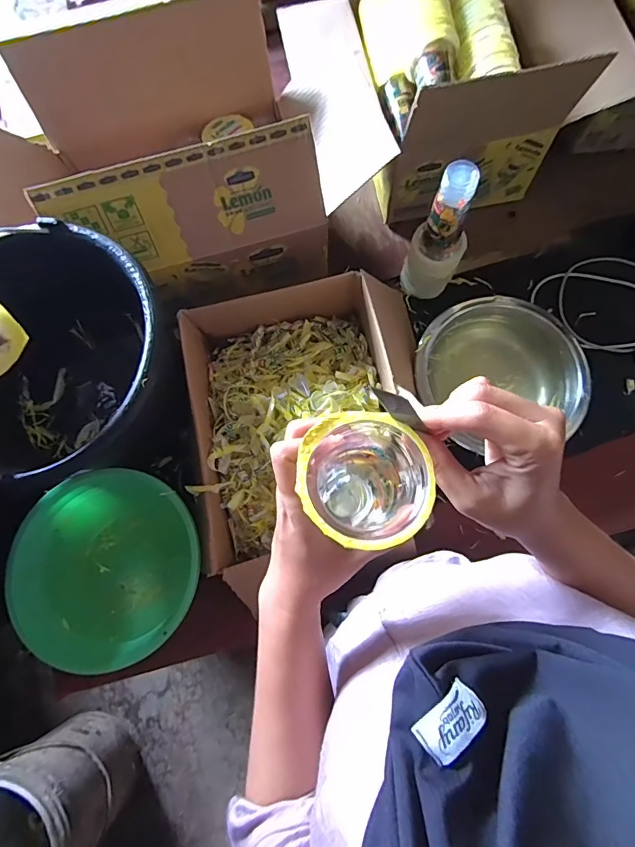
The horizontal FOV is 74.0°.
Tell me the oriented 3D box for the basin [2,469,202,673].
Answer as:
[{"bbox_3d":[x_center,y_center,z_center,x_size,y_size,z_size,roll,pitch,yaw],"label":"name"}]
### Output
[{"bbox_3d":[-0.262,0.181,0.546,0.228,0.066,0.225,0,76,2],"label":"basin"}]

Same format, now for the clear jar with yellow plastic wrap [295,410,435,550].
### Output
[{"bbox_3d":[0.028,0.041,0.275,0.071,0.106,0.072,0,76,2],"label":"clear jar with yellow plastic wrap"}]

